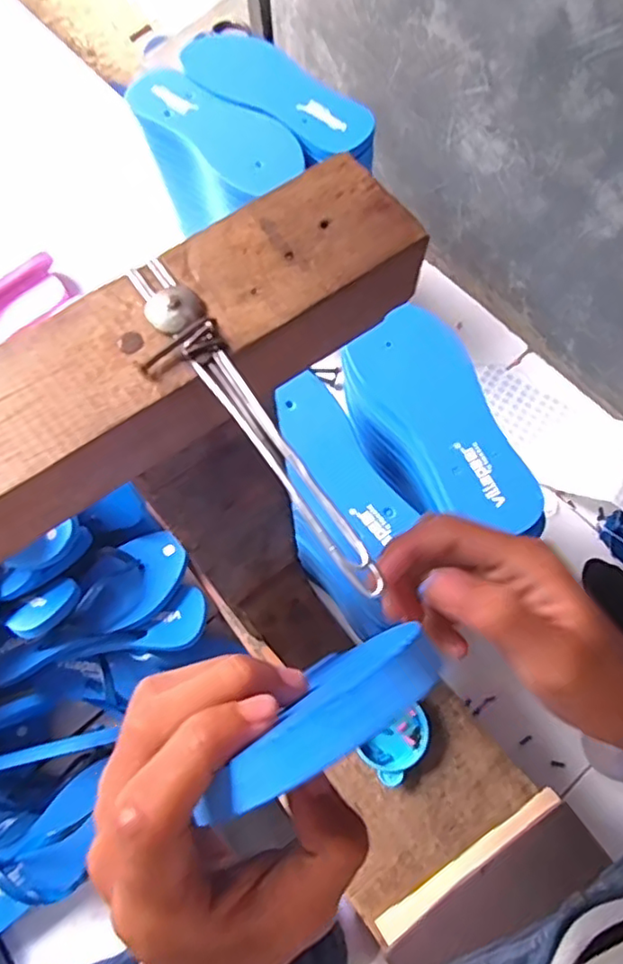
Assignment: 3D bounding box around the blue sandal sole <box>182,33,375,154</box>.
[{"bbox_3d":[-0.038,-0.434,0.685,0.246,0.010,0.091,34,75,14],"label":"blue sandal sole"}]

